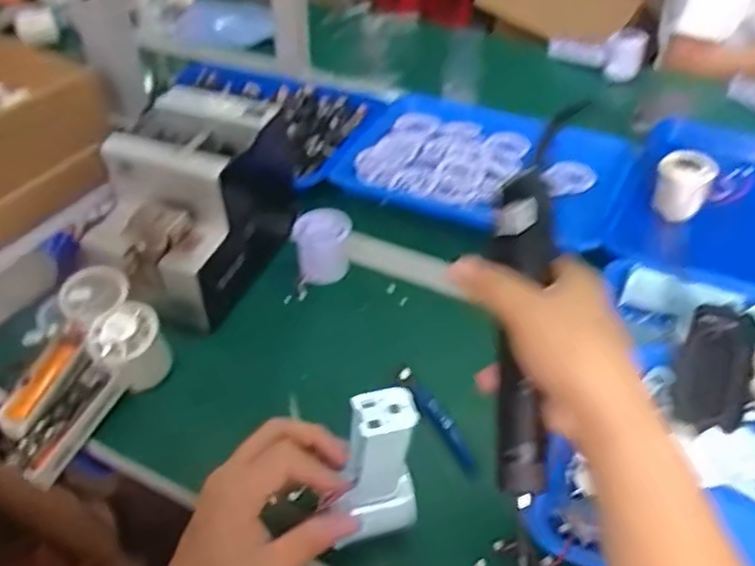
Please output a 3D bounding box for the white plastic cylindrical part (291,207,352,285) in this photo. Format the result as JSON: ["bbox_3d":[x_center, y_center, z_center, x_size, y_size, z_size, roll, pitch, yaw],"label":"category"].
[{"bbox_3d":[-0.057,-0.037,0.680,0.058,0.047,0.067,-3,41,-4],"label":"white plastic cylindrical part"}]

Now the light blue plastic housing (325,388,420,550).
[{"bbox_3d":[0.001,0.119,0.415,0.054,0.137,0.025,-14,45,-14],"label":"light blue plastic housing"}]

